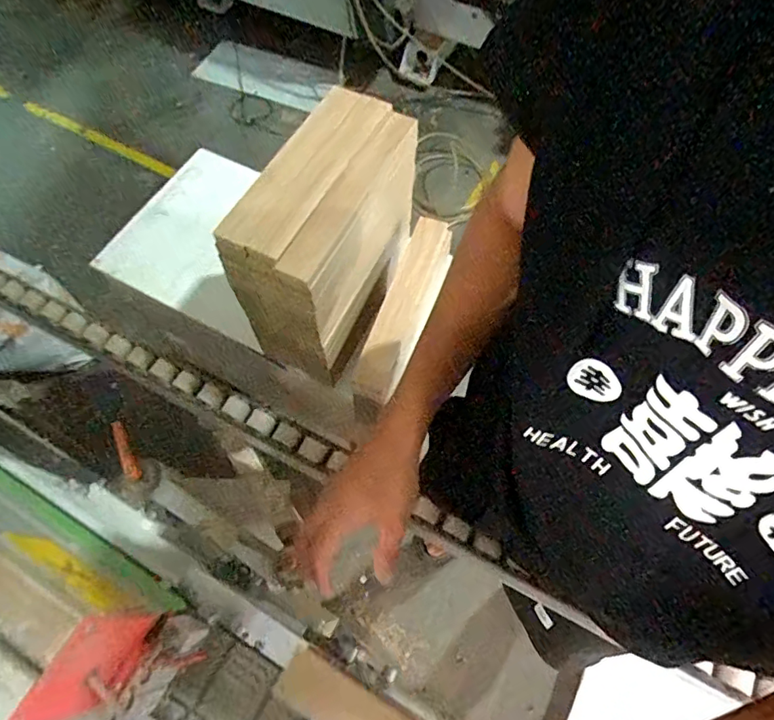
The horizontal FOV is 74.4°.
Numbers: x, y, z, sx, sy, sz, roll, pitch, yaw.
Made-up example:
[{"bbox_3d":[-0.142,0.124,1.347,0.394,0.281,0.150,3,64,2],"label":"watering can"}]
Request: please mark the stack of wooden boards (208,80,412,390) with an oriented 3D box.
[{"bbox_3d":[-0.085,-0.164,0.773,0.143,0.312,0.296,26,68,12],"label":"stack of wooden boards"}]

